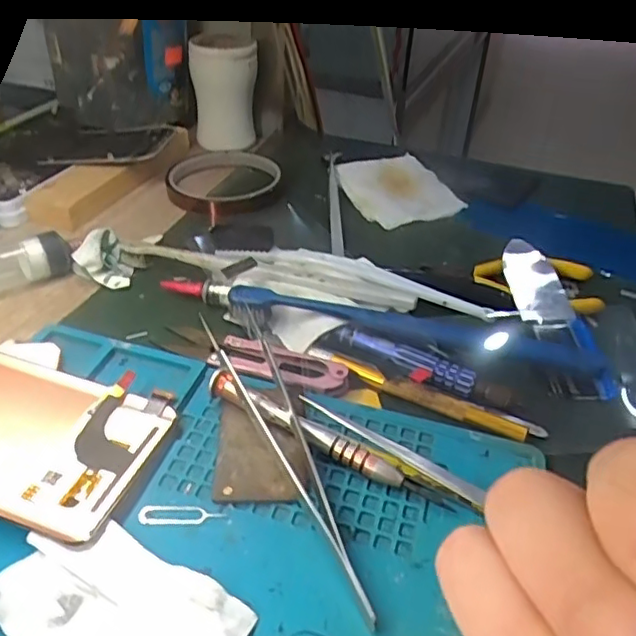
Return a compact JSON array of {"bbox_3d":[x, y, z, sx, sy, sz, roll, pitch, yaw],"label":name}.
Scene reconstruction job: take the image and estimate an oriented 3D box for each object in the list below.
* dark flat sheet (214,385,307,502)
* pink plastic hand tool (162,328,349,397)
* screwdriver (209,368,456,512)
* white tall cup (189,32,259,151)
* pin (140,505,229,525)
[{"bbox_3d":[-0.024,0.052,0.261,0.035,0.006,0.060,1,37,-4],"label":"dark flat sheet"},{"bbox_3d":[-0.032,0.017,0.300,0.097,0.008,0.023,15,39,14],"label":"pink plastic hand tool"},{"bbox_3d":[0.002,0.050,0.257,0.112,0.013,0.009,21,41,22],"label":"screwdriver"},{"bbox_3d":[-0.076,-0.183,0.504,0.053,0.083,0.044,-2,38,-8],"label":"white tall cup"},{"bbox_3d":[-0.051,0.074,0.233,0.032,0.004,0.009,0,37,-5],"label":"pin"}]

